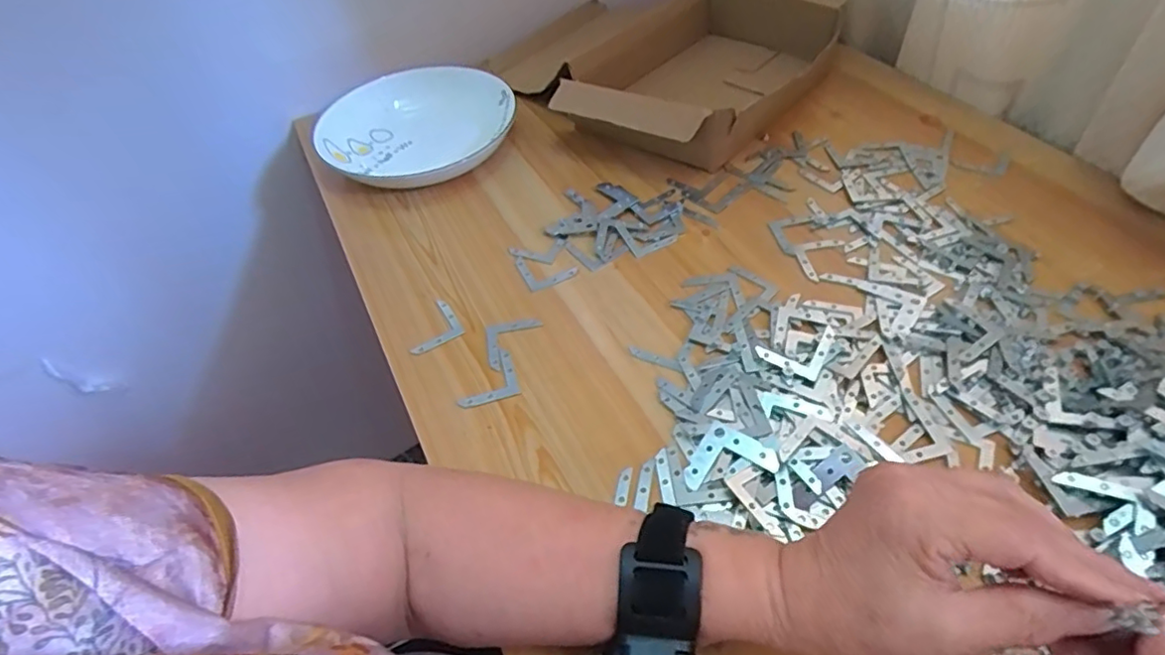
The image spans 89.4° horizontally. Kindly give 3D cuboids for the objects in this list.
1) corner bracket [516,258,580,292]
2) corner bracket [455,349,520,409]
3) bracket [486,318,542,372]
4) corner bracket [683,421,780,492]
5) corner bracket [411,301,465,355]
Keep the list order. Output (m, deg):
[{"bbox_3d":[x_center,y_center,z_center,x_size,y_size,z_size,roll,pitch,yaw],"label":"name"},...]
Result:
[{"bbox_3d":[-0.033,-0.041,0.481,0.052,0.004,0.029,12,60,12],"label":"corner bracket"},{"bbox_3d":[-0.068,0.036,0.413,0.043,0.004,0.041,-16,46,-8],"label":"corner bracket"},{"bbox_3d":[-0.049,0.012,0.432,0.041,0.005,0.040,-10,46,-2],"label":"bracket"},{"bbox_3d":[0.087,0.084,0.350,0.044,0.004,0.046,30,69,33],"label":"corner bracket"},{"bbox_3d":[-0.116,0.000,0.449,0.041,0.005,0.039,-28,49,-19],"label":"corner bracket"}]

